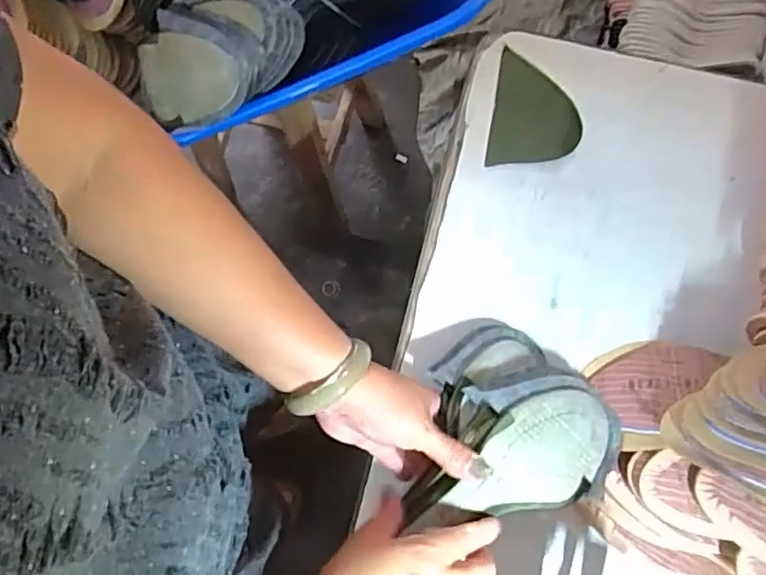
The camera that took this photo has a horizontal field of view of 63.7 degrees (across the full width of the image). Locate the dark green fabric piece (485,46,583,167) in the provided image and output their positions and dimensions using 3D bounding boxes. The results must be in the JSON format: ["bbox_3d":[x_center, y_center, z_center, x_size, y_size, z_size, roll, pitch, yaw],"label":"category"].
[{"bbox_3d":[0.148,-0.168,0.590,0.082,0.004,0.112,10,78,4],"label":"dark green fabric piece"}]

